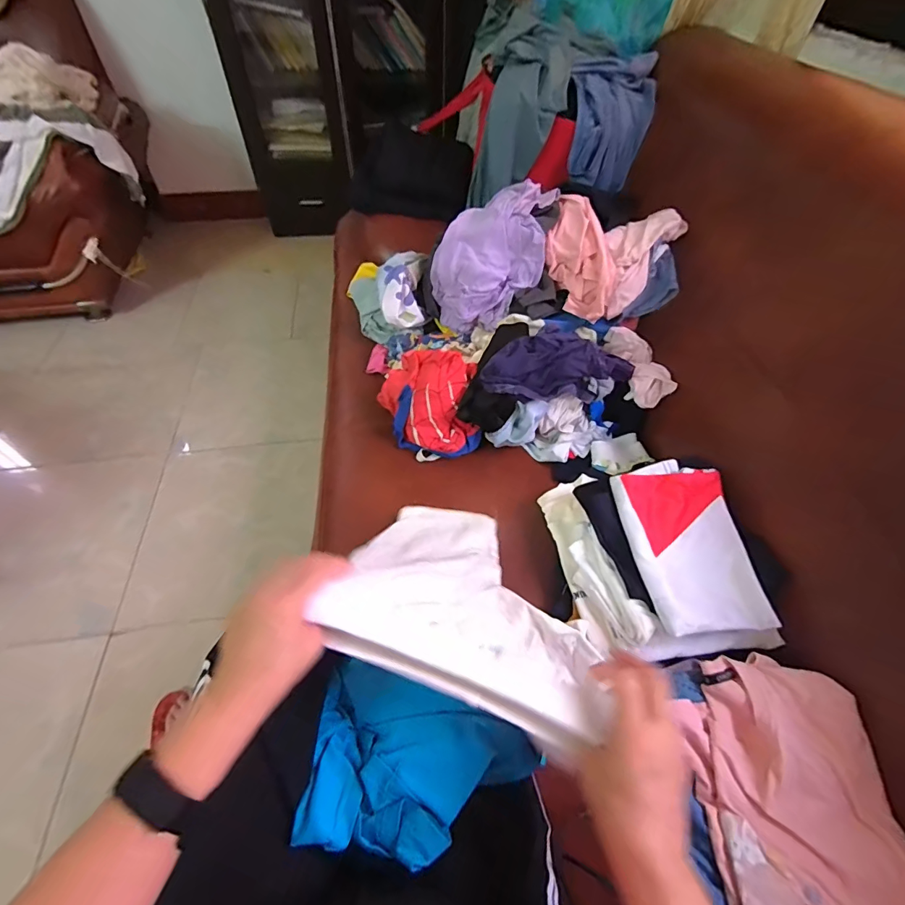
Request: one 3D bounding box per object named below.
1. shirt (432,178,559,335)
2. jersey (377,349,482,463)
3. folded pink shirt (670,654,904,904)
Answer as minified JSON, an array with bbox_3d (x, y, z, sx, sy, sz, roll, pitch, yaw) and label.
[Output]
[{"bbox_3d":[0.071,-0.352,0.810,0.190,0.207,0.160,14,52,10],"label":"shirt"},{"bbox_3d":[-0.041,-0.082,0.738,0.188,0.135,0.115,25,54,18],"label":"jersey"},{"bbox_3d":[0.315,0.318,0.402,0.158,0.036,0.233,-1,51,-2],"label":"folded pink shirt"}]

